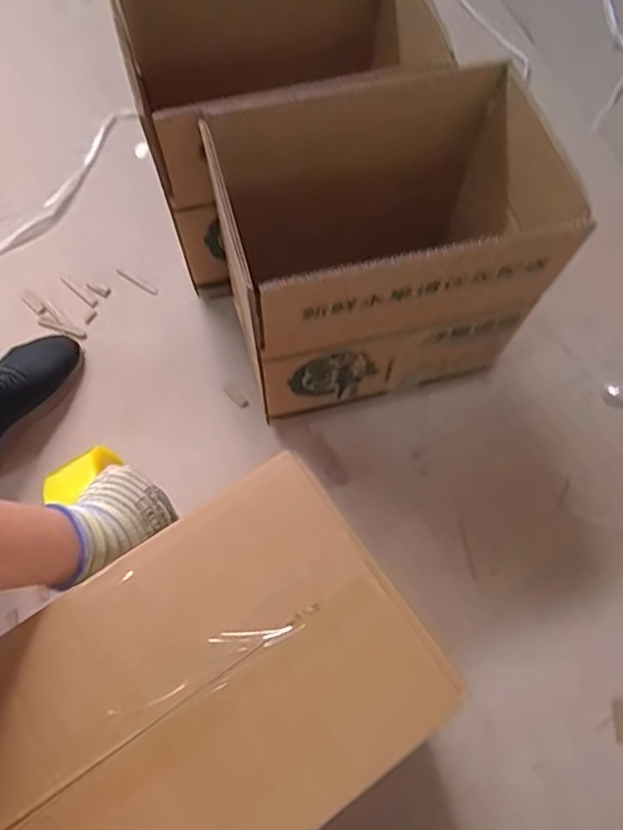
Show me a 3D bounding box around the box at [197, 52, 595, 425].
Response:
[{"bbox_3d":[0.071,-0.167,0.619,0.292,0.269,0.208,-14,72,-7],"label":"box"}]

